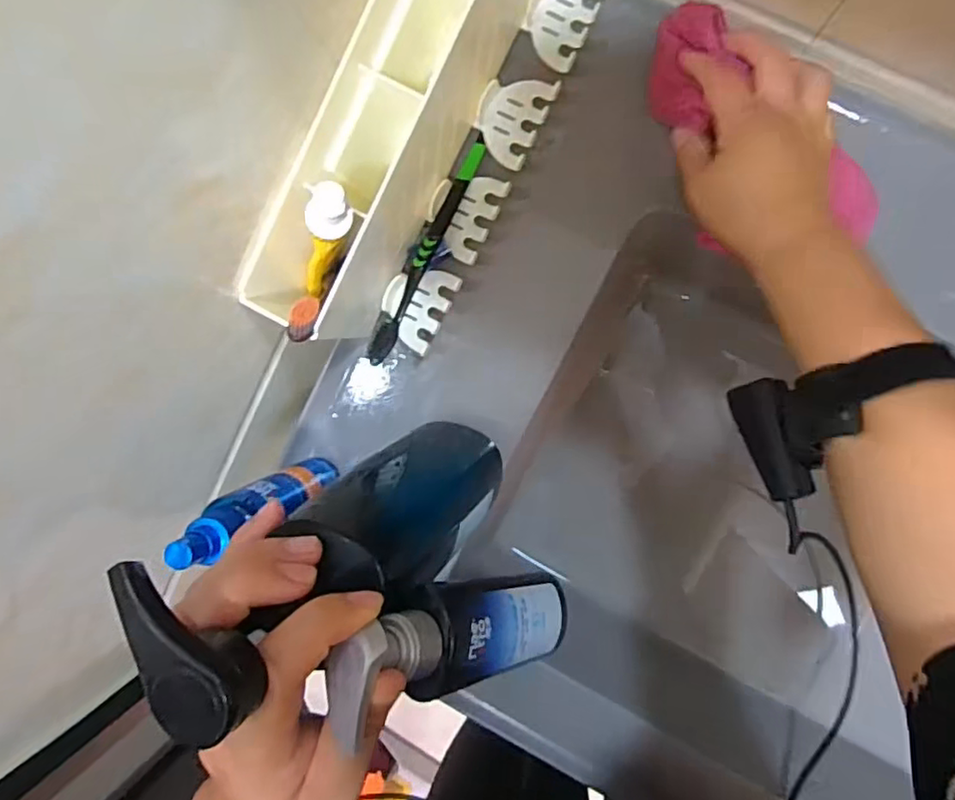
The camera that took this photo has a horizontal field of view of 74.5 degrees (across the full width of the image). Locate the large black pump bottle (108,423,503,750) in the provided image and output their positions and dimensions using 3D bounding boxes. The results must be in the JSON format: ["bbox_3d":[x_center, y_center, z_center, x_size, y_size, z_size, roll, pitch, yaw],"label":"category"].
[{"bbox_3d":[-0.053,0.064,0.305,0.049,0.251,0.071,-30,90,22],"label":"large black pump bottle"}]

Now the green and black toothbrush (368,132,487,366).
[{"bbox_3d":[-0.033,-0.101,0.418,0.012,0.014,0.168,24,82,5],"label":"green and black toothbrush"}]

